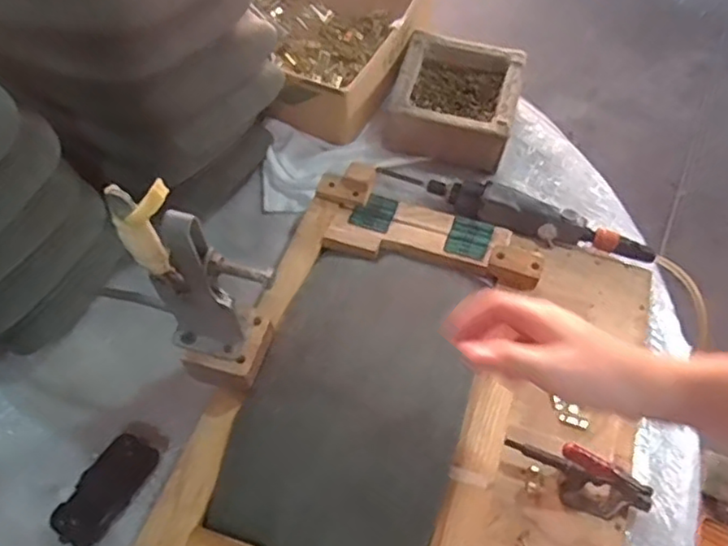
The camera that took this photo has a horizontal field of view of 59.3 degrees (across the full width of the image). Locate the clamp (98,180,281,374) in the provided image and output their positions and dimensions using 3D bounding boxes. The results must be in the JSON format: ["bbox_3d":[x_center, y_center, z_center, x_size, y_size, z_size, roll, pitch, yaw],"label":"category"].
[{"bbox_3d":[-0.136,0.008,0.530,0.123,0.197,0.066,23,61,11],"label":"clamp"}]

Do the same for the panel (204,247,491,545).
[{"bbox_3d":[-0.002,0.120,0.627,0.198,0.014,0.346,18,60,9],"label":"panel"}]

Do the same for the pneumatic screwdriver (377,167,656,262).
[{"bbox_3d":[0.186,-0.077,0.795,0.337,0.034,0.046,20,60,10],"label":"pneumatic screwdriver"}]

